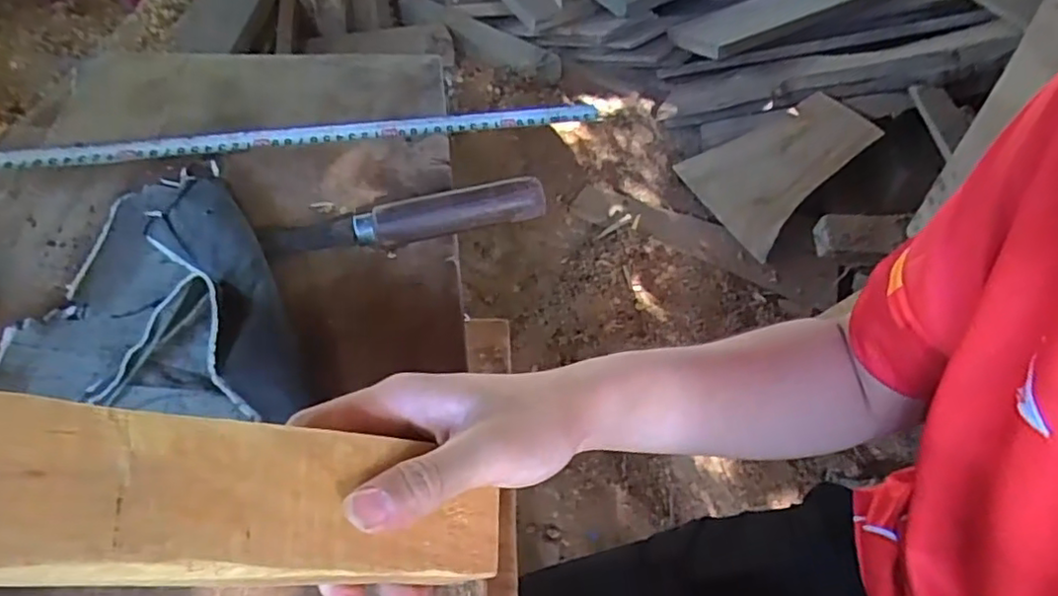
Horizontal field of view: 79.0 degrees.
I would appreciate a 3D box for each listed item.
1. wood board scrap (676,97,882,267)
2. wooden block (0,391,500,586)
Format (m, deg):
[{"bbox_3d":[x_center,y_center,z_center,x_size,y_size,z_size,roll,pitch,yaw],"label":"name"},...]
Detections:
[{"bbox_3d":[0.588,-0.335,1.556,0.399,0.048,0.352,-40,57,3],"label":"wood board scrap"},{"bbox_3d":[-0.096,0.071,0.222,0.203,0.018,0.051,19,38,-34],"label":"wooden block"}]

